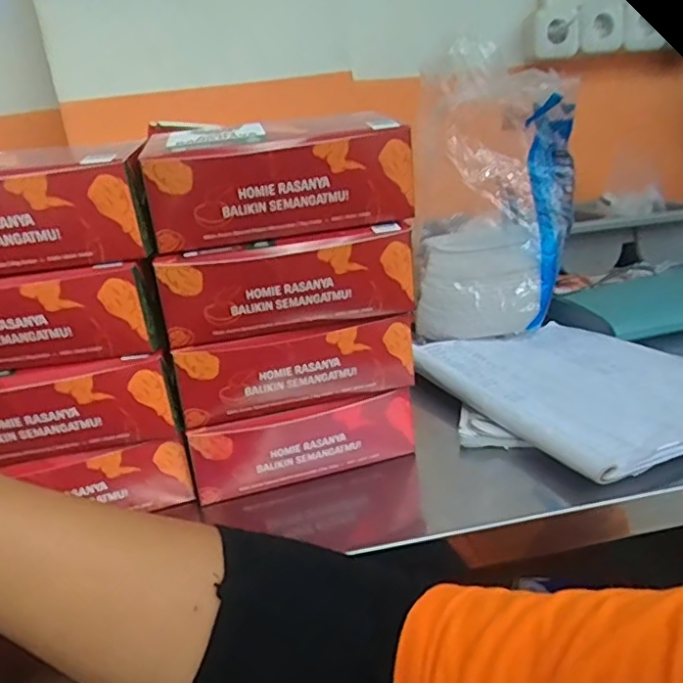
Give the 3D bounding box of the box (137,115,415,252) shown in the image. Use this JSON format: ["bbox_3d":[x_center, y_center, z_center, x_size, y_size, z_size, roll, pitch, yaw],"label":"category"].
[{"bbox_3d":[-0.046,-0.115,0.420,0.171,0.076,0.102,-11,18,-13],"label":"box"}]

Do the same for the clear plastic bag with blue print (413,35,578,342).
[{"bbox_3d":[0.173,-0.176,0.706,0.184,0.301,0.146,-2,18,15],"label":"clear plastic bag with blue print"}]

